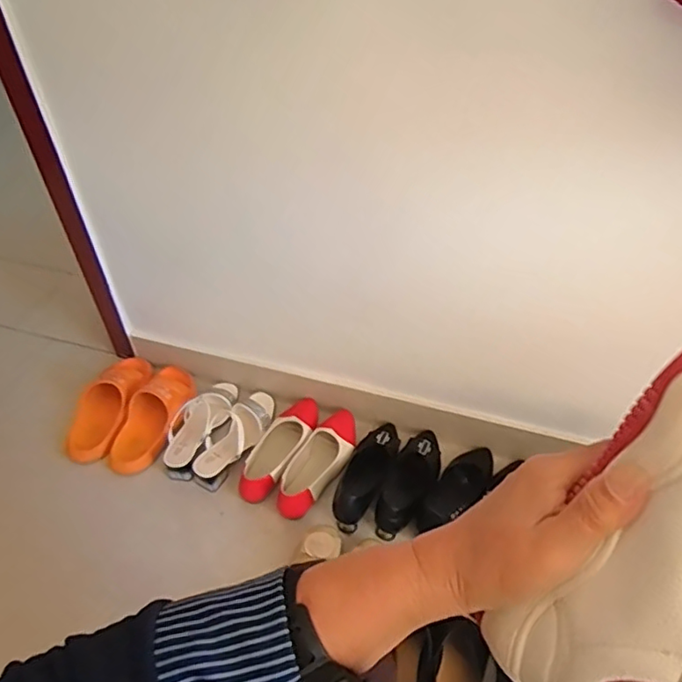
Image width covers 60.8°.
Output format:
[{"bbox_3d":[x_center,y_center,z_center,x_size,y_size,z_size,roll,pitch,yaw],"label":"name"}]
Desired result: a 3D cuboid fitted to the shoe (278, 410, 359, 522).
[{"bbox_3d":[-0.040,0.224,1.105,0.087,0.045,0.252,23,52,21],"label":"shoe"}]

